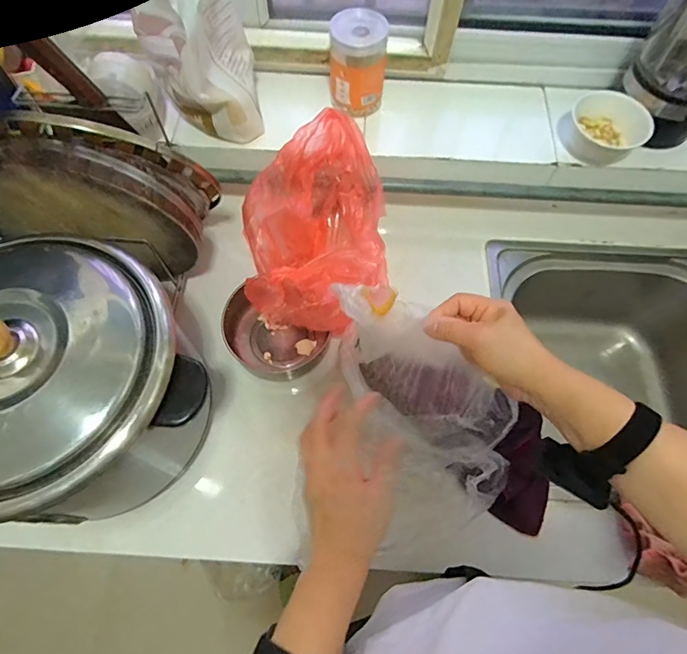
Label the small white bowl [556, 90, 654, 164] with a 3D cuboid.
[{"bbox_3d":[0.382,-0.295,0.676,0.089,0.071,0.116,-32,69,-15],"label":"small white bowl"}]

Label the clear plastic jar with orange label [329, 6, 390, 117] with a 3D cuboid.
[{"bbox_3d":[0.023,-0.395,0.680,0.088,0.115,0.071,0,65,-1],"label":"clear plastic jar with orange label"}]

